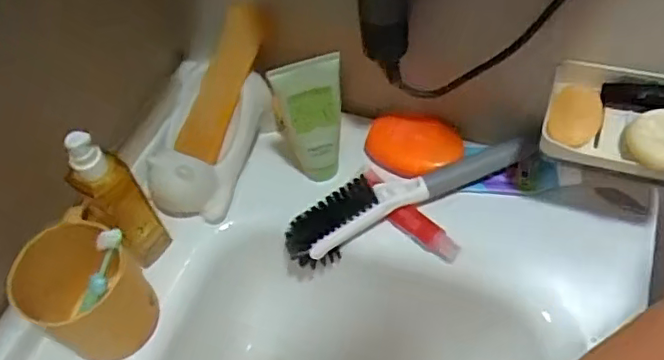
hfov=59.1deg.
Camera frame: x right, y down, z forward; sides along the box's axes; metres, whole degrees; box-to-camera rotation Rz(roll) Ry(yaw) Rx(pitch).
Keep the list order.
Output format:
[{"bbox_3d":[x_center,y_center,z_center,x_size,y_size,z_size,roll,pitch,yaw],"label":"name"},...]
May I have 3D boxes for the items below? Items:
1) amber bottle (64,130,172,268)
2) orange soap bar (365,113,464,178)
[{"bbox_3d":[-0.180,0.019,0.489,0.032,0.164,0.040,35,65,25],"label":"amber bottle"},{"bbox_3d":[0.078,-0.034,0.572,0.090,0.027,0.059,15,99,28],"label":"orange soap bar"}]

